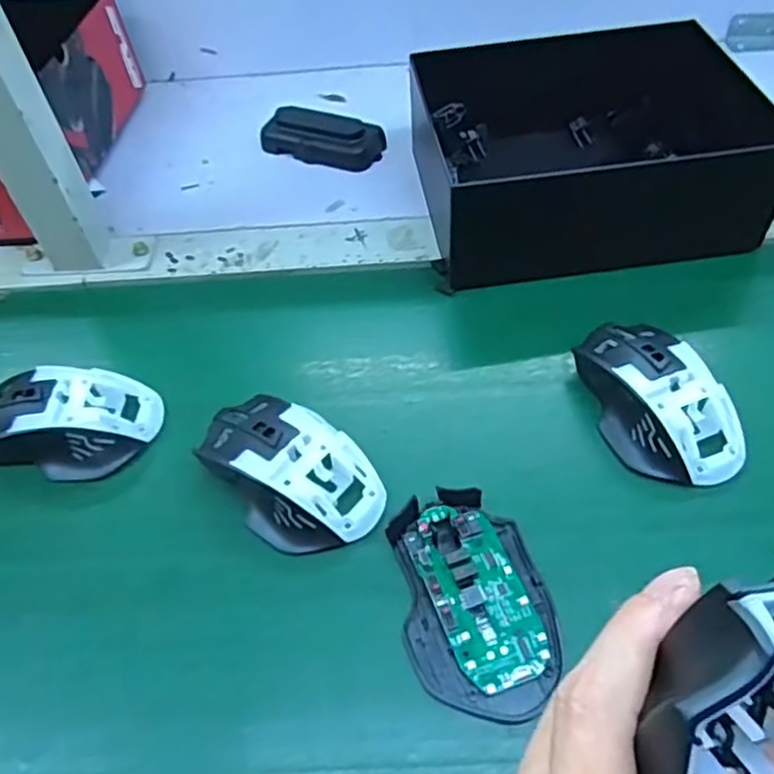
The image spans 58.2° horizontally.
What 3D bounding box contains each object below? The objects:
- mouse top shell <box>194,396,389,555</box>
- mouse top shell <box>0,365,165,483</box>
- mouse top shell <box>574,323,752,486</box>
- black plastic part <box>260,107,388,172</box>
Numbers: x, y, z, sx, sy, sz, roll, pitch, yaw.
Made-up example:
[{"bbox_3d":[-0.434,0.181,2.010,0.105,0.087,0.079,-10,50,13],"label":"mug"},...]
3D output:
[{"bbox_3d":[-0.056,0.043,0.392,0.068,0.033,0.111,-39,59,-23],"label":"mouse top shell"},{"bbox_3d":[-0.199,0.017,0.422,0.115,0.034,0.069,1,53,5],"label":"mouse top shell"},{"bbox_3d":[0.156,0.006,0.406,0.066,0.033,0.111,-22,54,-12],"label":"mouse top shell"},{"bbox_3d":[-0.058,-0.217,0.605,0.102,0.023,0.047,16,55,16],"label":"black plastic part"}]

